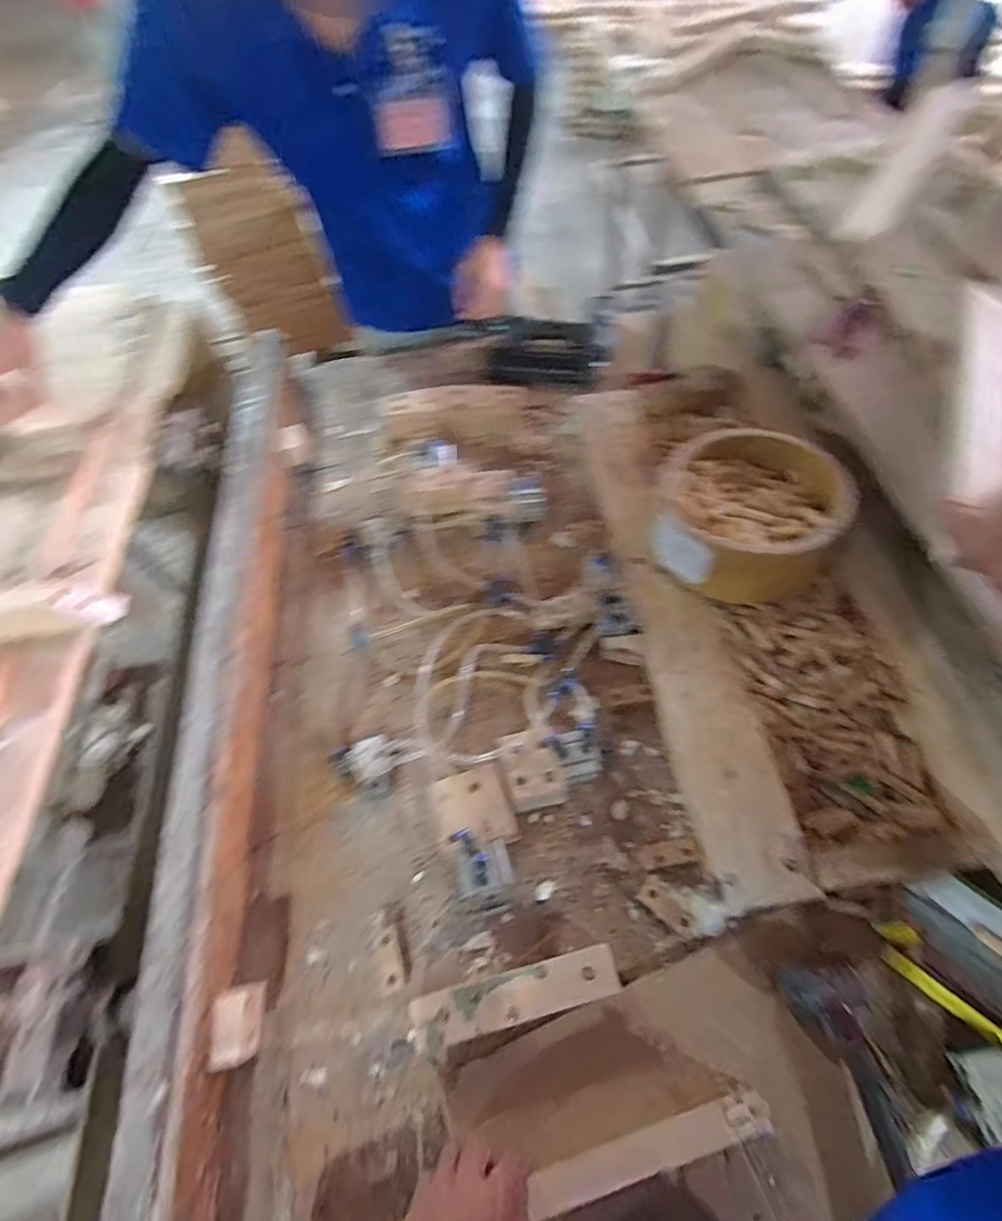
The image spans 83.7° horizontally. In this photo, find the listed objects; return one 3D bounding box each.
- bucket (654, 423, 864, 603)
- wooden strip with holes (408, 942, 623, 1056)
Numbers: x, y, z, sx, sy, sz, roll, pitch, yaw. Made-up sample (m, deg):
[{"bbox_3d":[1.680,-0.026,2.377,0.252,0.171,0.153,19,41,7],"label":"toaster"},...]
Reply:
[{"bbox_3d":[0.321,-0.112,0.753,0.222,0.160,0.203,13,61,10],"label":"bucket"},{"bbox_3d":[0.015,0.390,0.566,0.207,0.019,0.047,-15,60,-6],"label":"wooden strip with holes"}]

